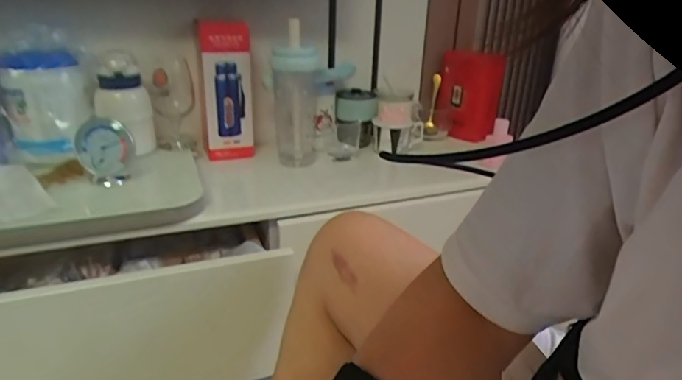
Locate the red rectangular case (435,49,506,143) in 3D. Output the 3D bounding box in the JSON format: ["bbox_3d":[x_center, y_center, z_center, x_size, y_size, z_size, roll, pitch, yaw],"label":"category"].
[{"bbox_3d":[0.289,-0.221,1.073,0.137,0.216,0.027,10,-10,12],"label":"red rectangular case"}]

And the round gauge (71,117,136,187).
[{"bbox_3d":[-0.344,-0.055,0.687,0.075,0.083,0.048,-5,24,-17],"label":"round gauge"}]

